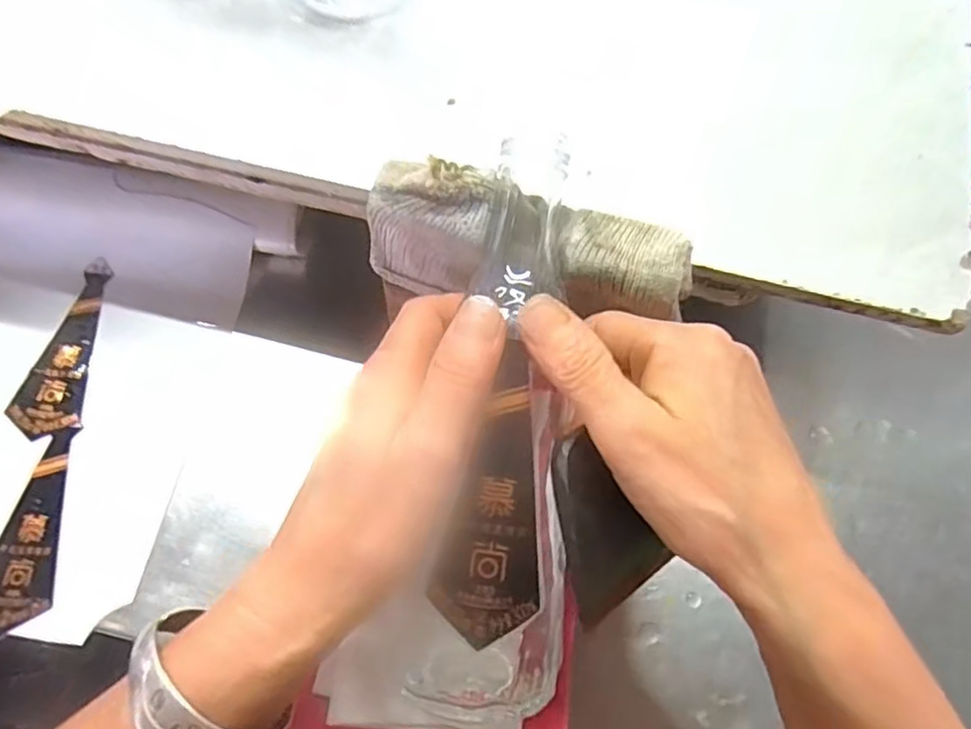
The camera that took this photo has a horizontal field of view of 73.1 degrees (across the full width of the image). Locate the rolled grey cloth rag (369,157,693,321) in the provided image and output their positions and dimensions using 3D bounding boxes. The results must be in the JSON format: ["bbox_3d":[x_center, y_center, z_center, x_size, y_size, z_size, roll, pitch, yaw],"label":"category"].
[{"bbox_3d":[0.016,-0.045,0.261,0.121,0.049,0.035,16,69,3],"label":"rolled grey cloth rag"}]

